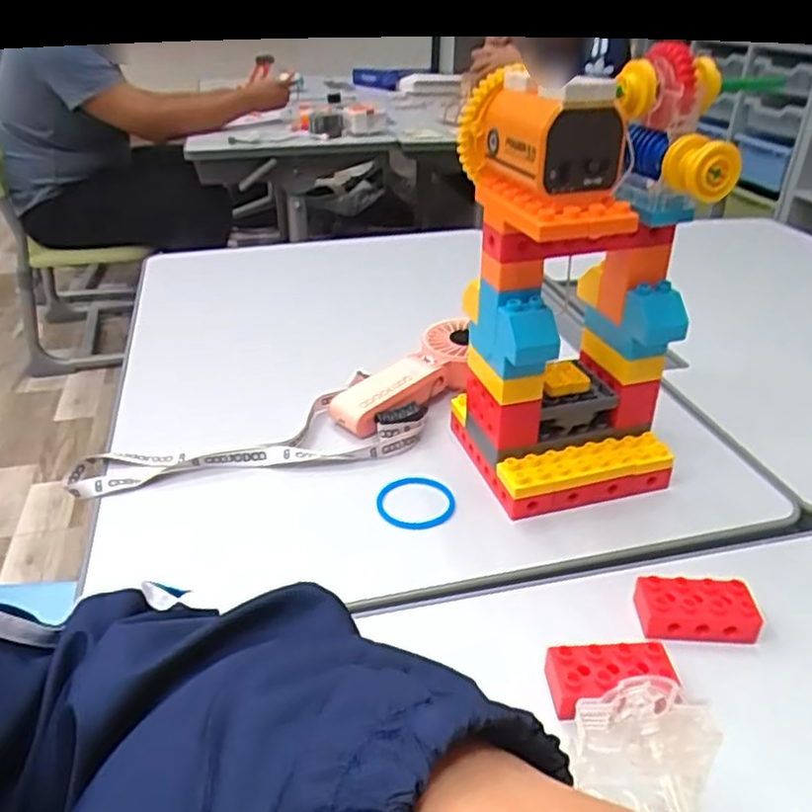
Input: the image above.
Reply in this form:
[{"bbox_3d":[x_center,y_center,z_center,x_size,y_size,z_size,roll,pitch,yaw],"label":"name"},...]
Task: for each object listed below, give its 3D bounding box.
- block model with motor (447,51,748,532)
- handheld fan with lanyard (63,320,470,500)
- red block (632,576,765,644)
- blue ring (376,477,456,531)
[{"bbox_3d":[0.115,-0.067,0.473,0.127,0.263,0.105,-8,33,-13],"label":"block model with motor"},{"bbox_3d":[-0.084,0.009,0.562,0.351,0.038,0.112,-16,35,-24],"label":"handheld fan with lanyard"},{"bbox_3d":[0.168,0.119,0.406,0.067,0.021,0.031,1,32,0],"label":"red block"},{"bbox_3d":[0.007,0.068,0.500,0.056,0.007,0.055,0,32,0],"label":"blue ring"}]

